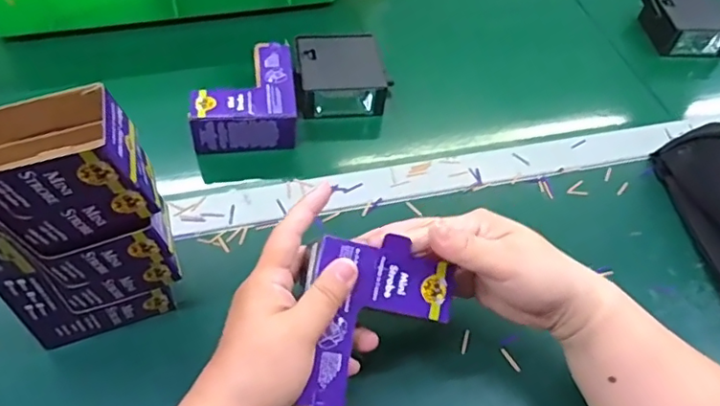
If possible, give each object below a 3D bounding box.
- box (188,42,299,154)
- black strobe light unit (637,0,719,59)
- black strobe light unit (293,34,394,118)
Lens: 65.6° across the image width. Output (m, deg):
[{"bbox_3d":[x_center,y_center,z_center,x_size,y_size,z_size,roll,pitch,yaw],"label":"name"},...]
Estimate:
[{"bbox_3d":[-0.114,-0.106,0.556,0.097,0.044,0.105,-5,54,-8],"label":"box"},{"bbox_3d":[0.407,-0.228,0.695,0.084,0.045,0.099,-1,54,-5],"label":"black strobe light unit"},{"bbox_3d":[-0.022,-0.134,0.599,0.093,0.048,0.089,-2,54,-6],"label":"black strobe light unit"}]

